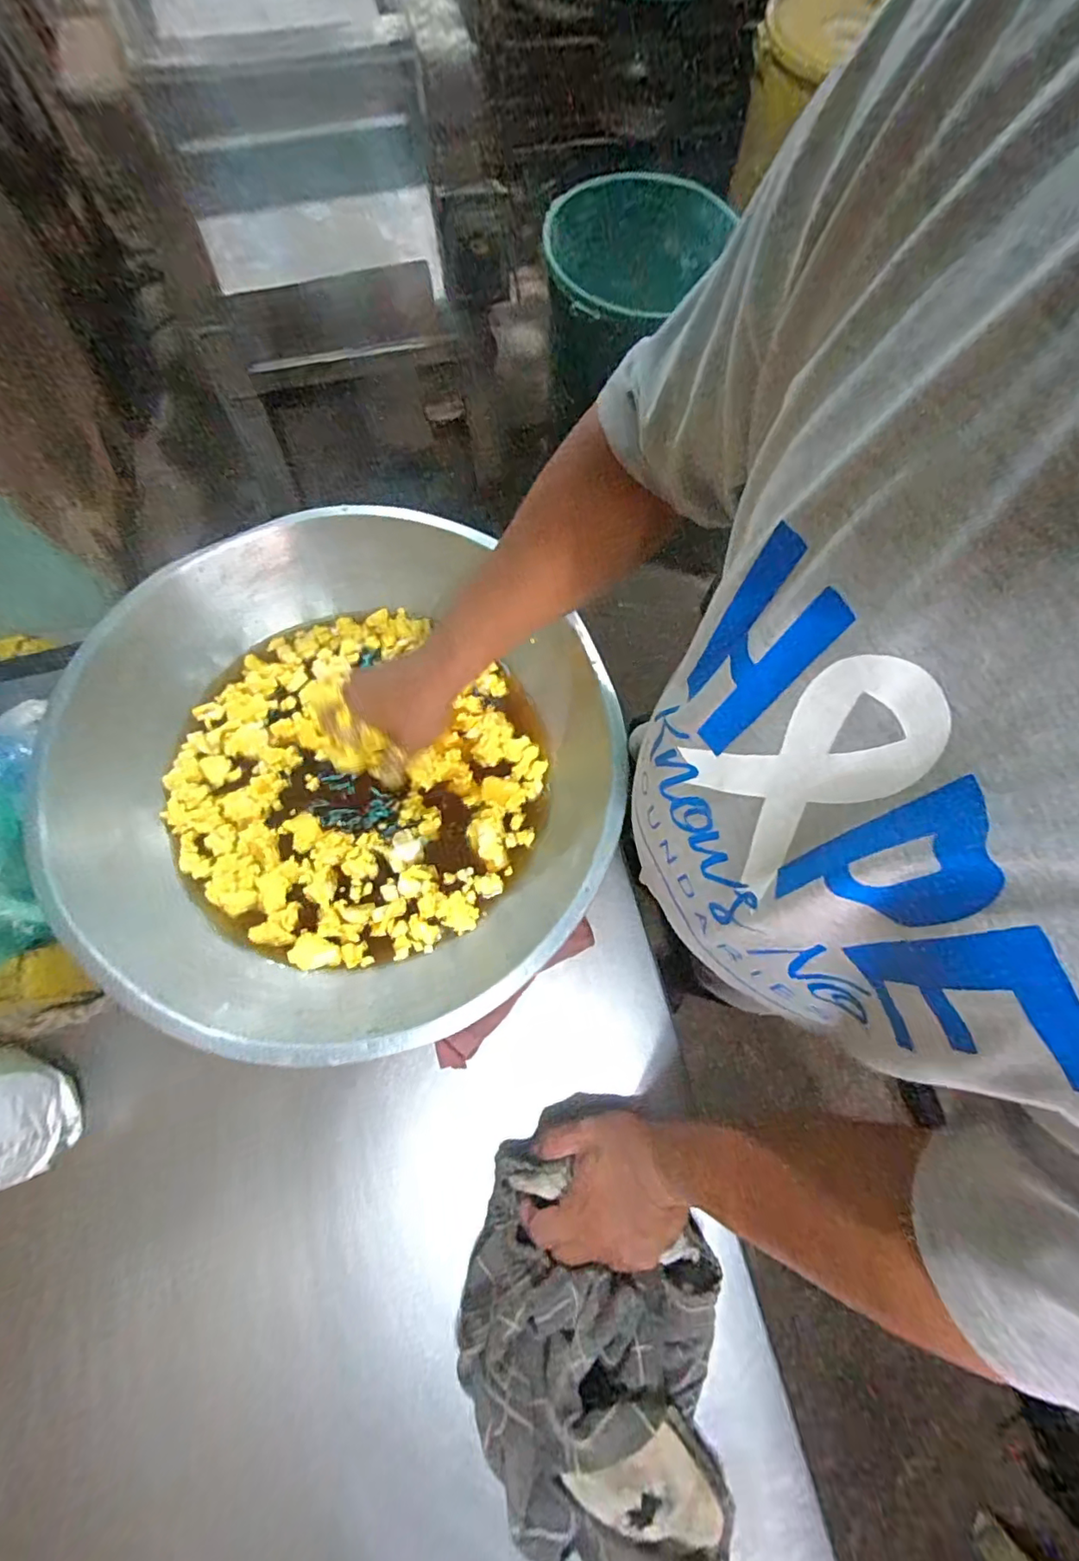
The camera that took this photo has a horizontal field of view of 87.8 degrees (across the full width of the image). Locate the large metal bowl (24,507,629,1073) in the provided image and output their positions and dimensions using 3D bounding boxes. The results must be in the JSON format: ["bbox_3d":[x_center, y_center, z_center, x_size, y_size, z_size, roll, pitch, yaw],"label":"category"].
[{"bbox_3d":[-0.152,-0.013,0.528,0.428,0.137,0.463,0,73,0],"label":"large metal bowl"}]

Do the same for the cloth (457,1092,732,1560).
[{"bbox_3d":[0.040,0.424,0.427,0.194,0.058,0.315,-1,73,0],"label":"cloth"}]

